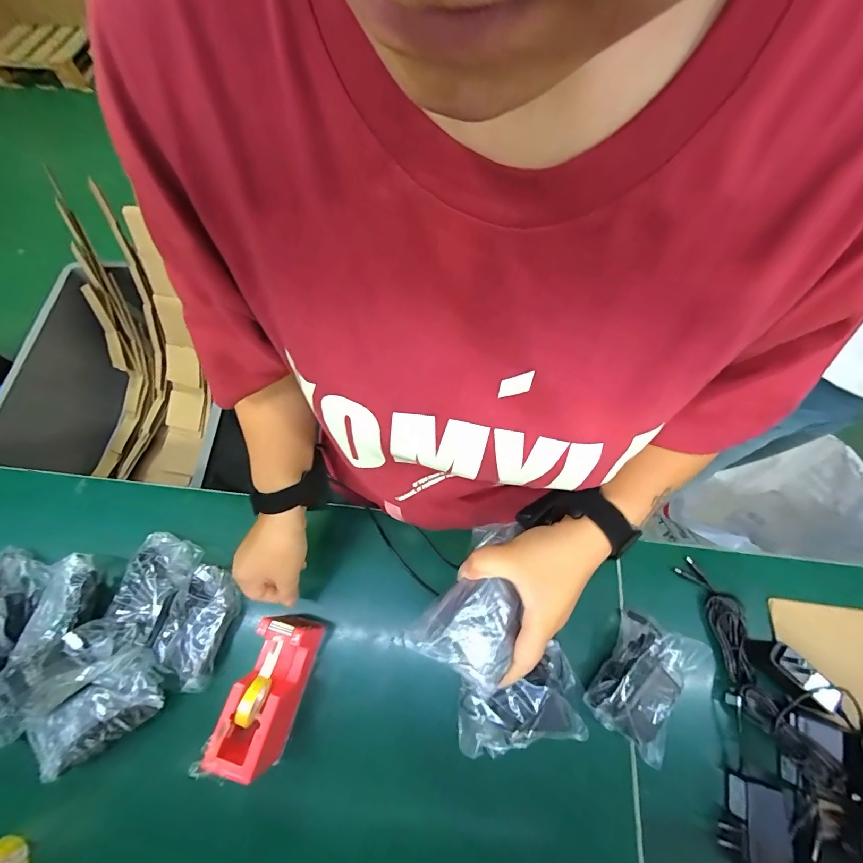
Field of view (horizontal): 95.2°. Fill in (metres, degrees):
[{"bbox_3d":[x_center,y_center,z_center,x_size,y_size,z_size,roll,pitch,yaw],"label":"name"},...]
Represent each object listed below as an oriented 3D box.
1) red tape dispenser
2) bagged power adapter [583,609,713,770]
[{"bbox_3d":[-0.164,0.263,0.405,0.057,0.077,0.127,11,67,4],"label":"red tape dispenser"},{"bbox_3d":[0.235,0.266,0.424,0.089,0.034,0.130,35,71,14],"label":"bagged power adapter"}]

